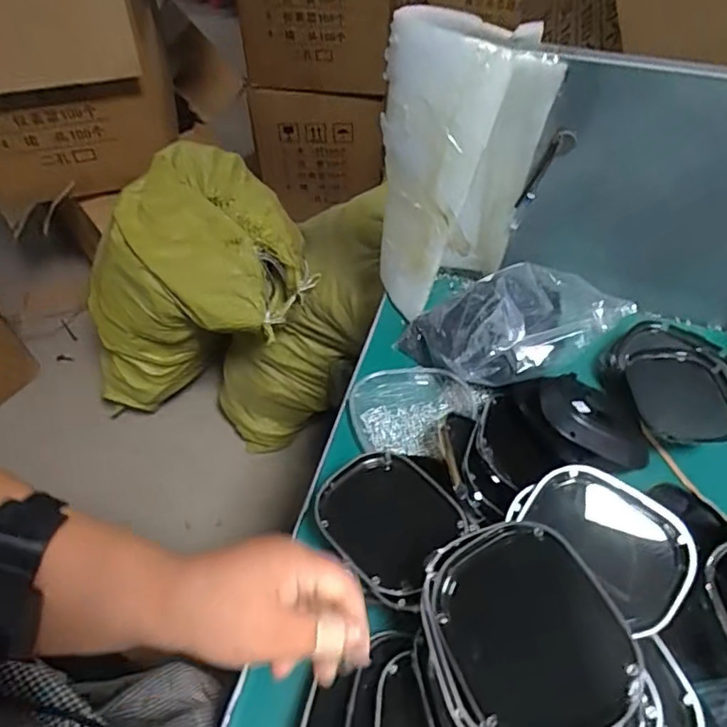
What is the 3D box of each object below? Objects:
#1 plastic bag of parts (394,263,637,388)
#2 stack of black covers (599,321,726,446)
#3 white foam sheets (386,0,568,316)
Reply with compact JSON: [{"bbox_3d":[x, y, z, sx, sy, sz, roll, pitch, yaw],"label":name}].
[{"bbox_3d":[0.169,-0.044,0.675,0.219,0.128,0.128,-8,53,-6],"label":"plastic bag of parts"},{"bbox_3d":[0.377,0.022,0.674,0.143,0.033,0.168,-14,54,-10],"label":"stack of black covers"},{"bbox_3d":[0.111,-0.229,0.690,0.148,0.335,0.137,-18,55,-13],"label":"white foam sheets"}]

